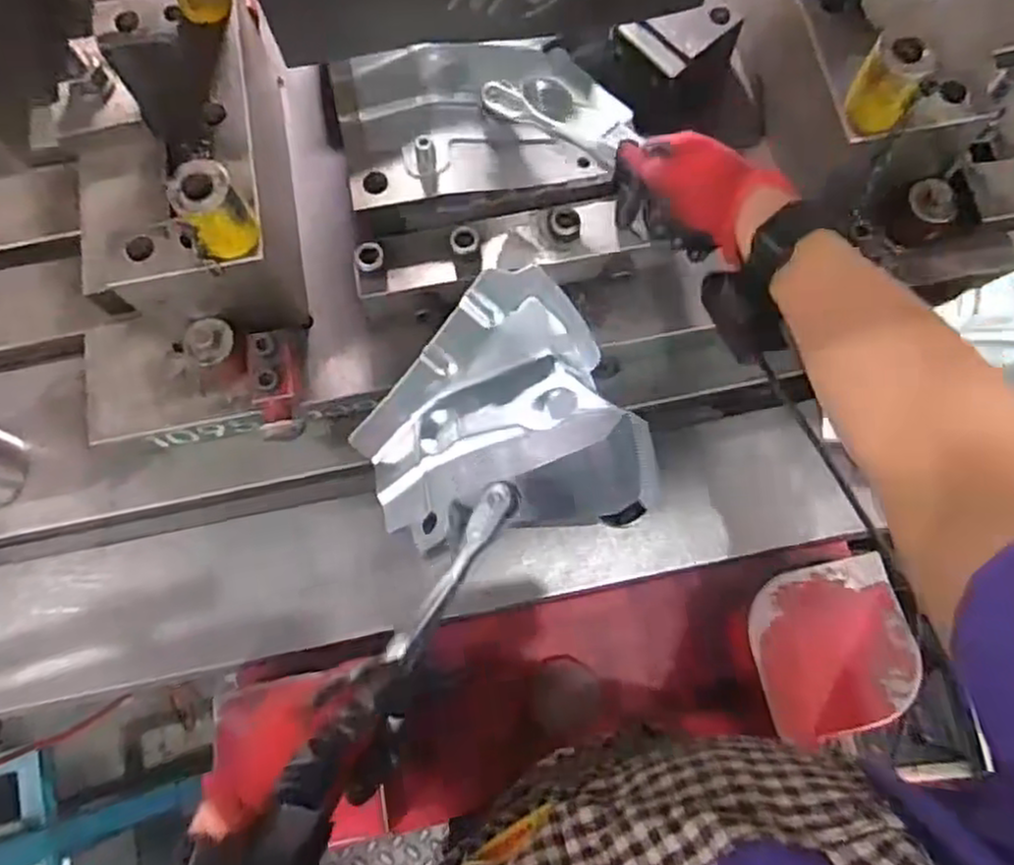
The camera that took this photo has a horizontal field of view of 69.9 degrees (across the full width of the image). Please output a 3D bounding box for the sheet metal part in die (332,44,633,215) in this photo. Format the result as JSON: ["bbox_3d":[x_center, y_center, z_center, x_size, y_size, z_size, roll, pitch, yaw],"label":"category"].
[{"bbox_3d":[-0.019,-0.255,0.581,0.221,0.025,0.135,-7,80,-9],"label":"sheet metal part in die"}]

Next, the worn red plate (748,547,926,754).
[{"bbox_3d":[0.244,0.159,0.543,0.117,0.020,0.113,-17,74,-3],"label":"worn red plate"}]

